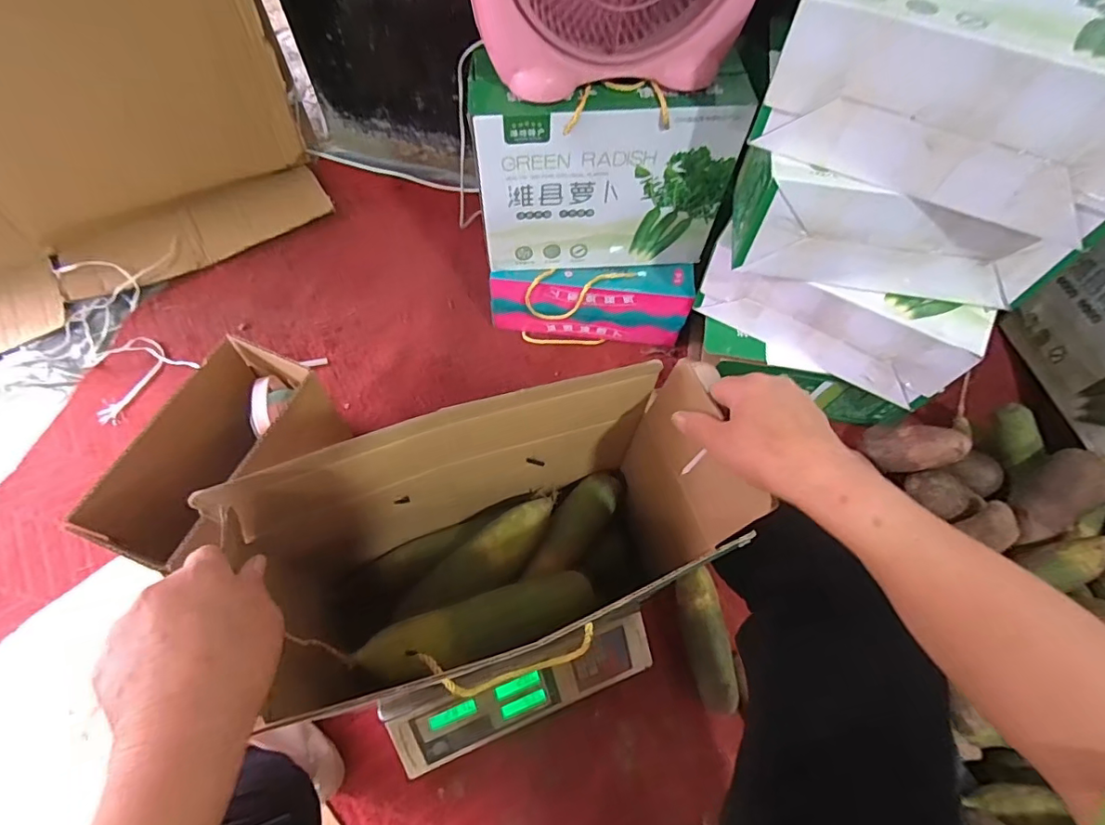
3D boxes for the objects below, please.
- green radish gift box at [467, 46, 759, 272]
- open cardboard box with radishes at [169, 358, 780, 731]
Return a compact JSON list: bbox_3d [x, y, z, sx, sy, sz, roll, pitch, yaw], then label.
[{"bbox_3d":[0.075,-0.346,0.758,0.351,0.252,0.128,-1,63,-2],"label":"green radish gift box"},{"bbox_3d":[-0.051,0.121,0.444,0.361,0.238,0.169,-15,65,-8],"label":"open cardboard box with radishes"}]

